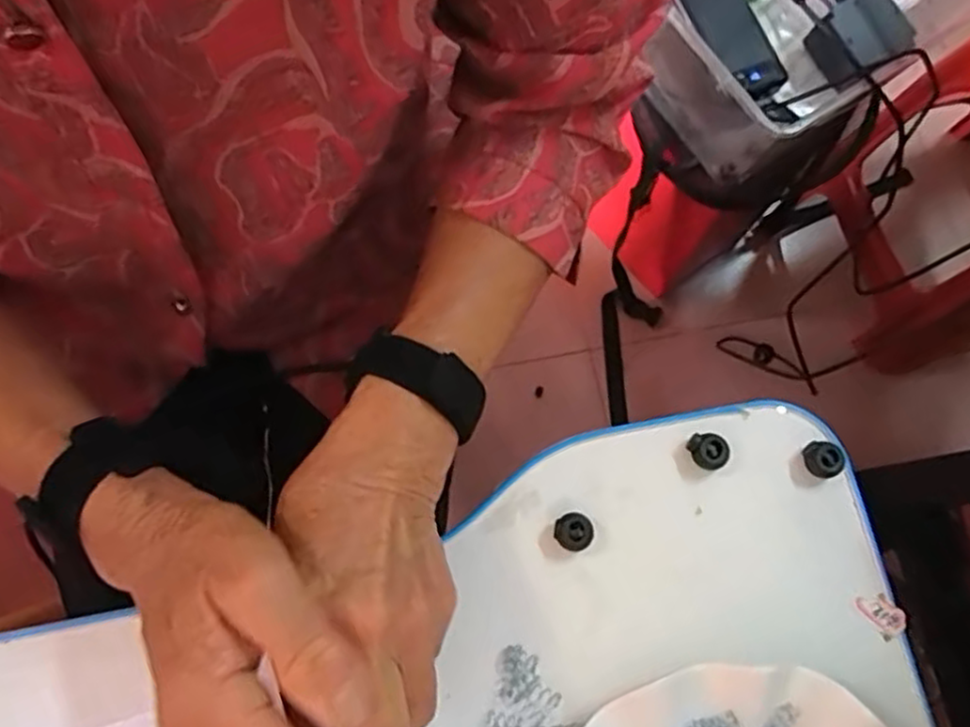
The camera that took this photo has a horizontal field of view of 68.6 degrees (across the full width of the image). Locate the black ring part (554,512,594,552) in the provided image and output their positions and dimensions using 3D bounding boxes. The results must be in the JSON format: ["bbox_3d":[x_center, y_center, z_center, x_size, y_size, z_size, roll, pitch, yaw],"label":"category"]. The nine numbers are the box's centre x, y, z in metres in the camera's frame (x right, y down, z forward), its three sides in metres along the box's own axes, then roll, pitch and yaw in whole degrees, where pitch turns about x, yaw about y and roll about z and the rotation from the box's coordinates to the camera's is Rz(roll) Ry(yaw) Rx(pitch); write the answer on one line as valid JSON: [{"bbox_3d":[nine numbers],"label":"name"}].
[{"bbox_3d":[0.042,0.081,0.340,0.018,0.012,0.017,0,75,-1],"label":"black ring part"}]

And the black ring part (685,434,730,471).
[{"bbox_3d":[0.110,0.043,0.349,0.016,0.009,0.019,-28,77,-8],"label":"black ring part"}]

